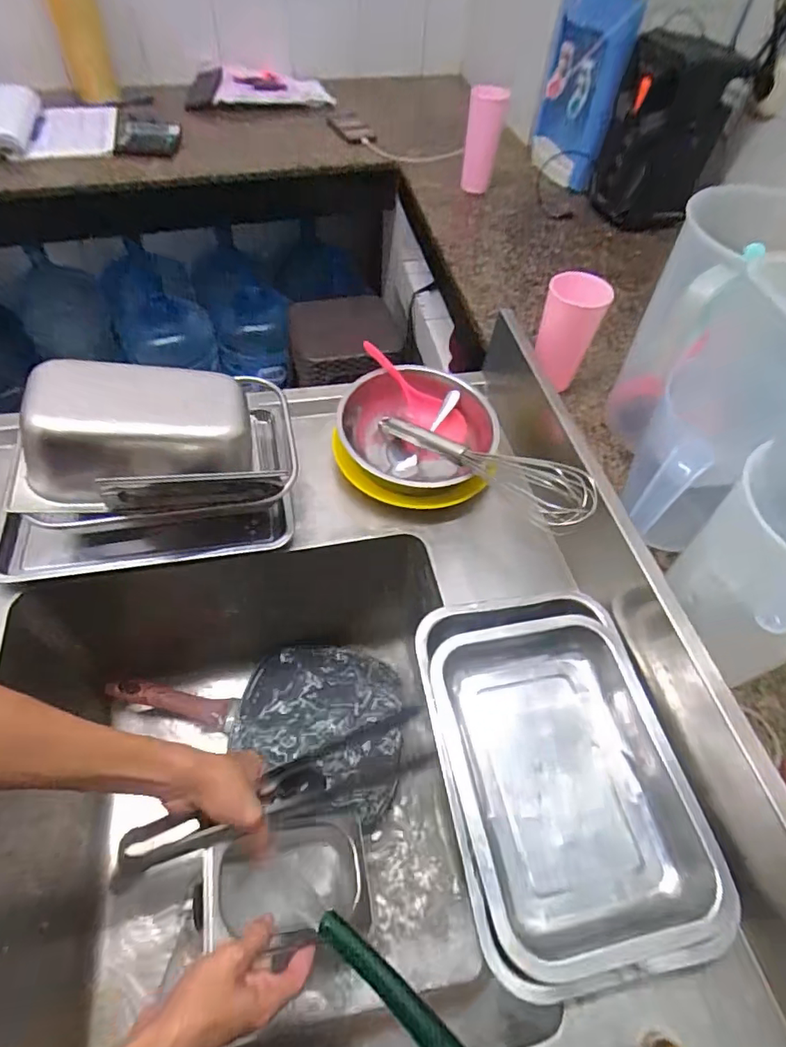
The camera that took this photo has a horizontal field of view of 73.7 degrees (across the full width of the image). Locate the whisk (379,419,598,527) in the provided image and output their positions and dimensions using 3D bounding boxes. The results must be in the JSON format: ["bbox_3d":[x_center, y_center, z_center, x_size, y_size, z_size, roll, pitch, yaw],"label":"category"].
[{"bbox_3d":[0.091,-0.073,0.625,0.317,0.049,0.055,29,57,35],"label":"whisk"}]

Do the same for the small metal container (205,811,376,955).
[{"bbox_3d":[-0.112,0.376,0.552,0.170,0.094,0.106,-4,55,-6],"label":"small metal container"}]

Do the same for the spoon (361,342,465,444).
[{"bbox_3d":[0.026,-0.172,0.715,0.181,0.057,0.021,41,56,-18],"label":"spoon"}]

